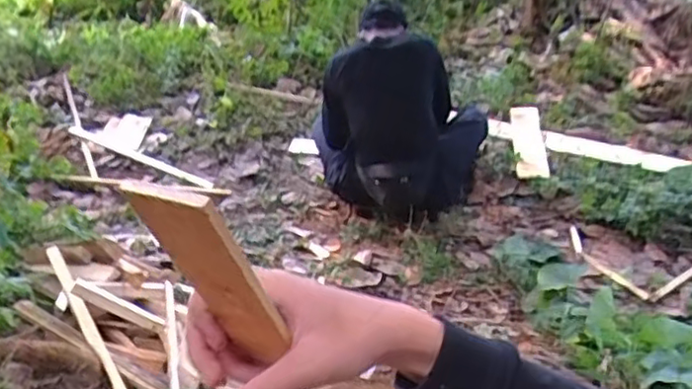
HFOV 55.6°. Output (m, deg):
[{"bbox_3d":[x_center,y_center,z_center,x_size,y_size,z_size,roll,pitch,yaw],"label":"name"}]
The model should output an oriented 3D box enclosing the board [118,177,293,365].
[{"bbox_3d":[-0.066,0.048,0.350,0.049,0.164,0.007,13,56,21],"label":"board"}]

